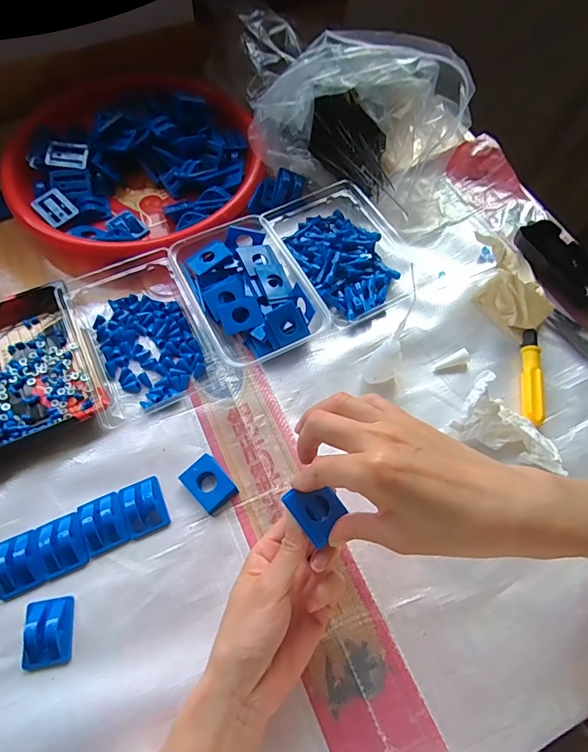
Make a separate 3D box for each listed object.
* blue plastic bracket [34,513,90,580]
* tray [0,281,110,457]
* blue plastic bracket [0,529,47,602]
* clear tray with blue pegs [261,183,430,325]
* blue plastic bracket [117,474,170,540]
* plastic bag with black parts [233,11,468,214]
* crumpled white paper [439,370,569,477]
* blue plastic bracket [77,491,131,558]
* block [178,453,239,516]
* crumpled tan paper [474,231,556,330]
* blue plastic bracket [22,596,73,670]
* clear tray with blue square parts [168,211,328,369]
[{"bbox_3d":[-0.187,0.135,0.351,0.035,0.013,0.043,-23,67,-11],"label":"blue plastic bracket"},{"bbox_3d":[-0.250,-0.014,0.411,0.107,0.027,0.159,-26,67,-13],"label":"tray"},{"bbox_3d":[-0.219,0.147,0.344,0.038,0.013,0.045,-22,67,-11],"label":"blue plastic bracket"},{"bbox_3d":[0.057,-0.145,0.478,0.135,0.030,0.172,-30,68,-14],"label":"clear tray with blue pegs"},{"bbox_3d":[-0.126,0.109,0.366,0.033,0.012,0.045,-22,66,-11],"label":"blue plastic bracket"},{"bbox_3d":[0.062,-0.299,0.503,0.256,0.111,0.139,13,65,6],"label":"plastic bag with black parts"},{"bbox_3d":[0.189,0.049,0.380,0.096,0.043,0.060,34,68,15],"label":"crumpled white paper"},{"bbox_3d":[-0.157,0.120,0.360,0.034,0.012,0.044,-23,67,-11],"label":"blue plastic bracket"},{"bbox_3d":[-0.073,0.094,0.379,0.033,0.011,0.044,-40,71,-18],"label":"block"},{"bbox_3d":[0.225,-0.097,0.446,0.066,0.049,0.109,-9,65,-5],"label":"crumpled tan paper"},{"bbox_3d":[-0.185,0.190,0.323,0.033,0.017,0.045,-8,65,-5],"label":"blue plastic bracket"},{"bbox_3d":[-0.047,-0.085,0.445,0.108,0.034,0.156,-28,68,-13],"label":"clear tray with blue square parts"}]

